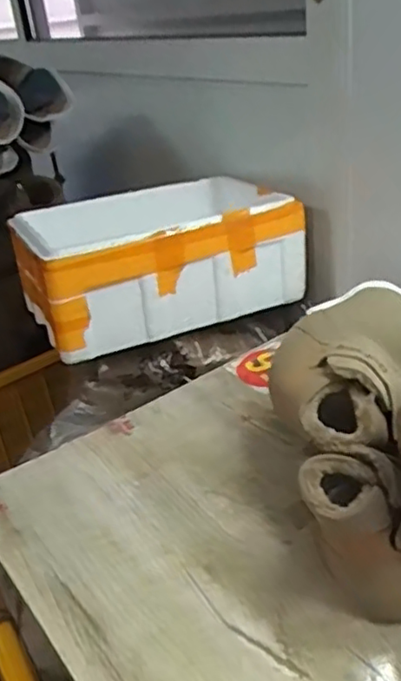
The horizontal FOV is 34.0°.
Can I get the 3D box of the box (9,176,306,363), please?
[{"bbox_3d":[-0.077,-0.145,1.075,0.417,0.157,0.300,-19,30,-19],"label":"box"}]

